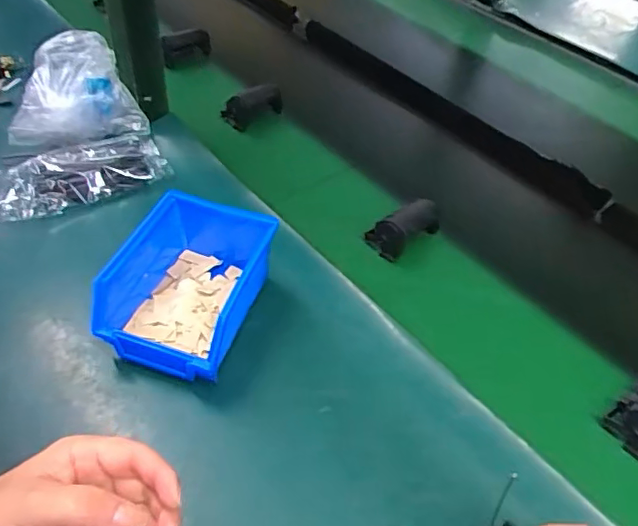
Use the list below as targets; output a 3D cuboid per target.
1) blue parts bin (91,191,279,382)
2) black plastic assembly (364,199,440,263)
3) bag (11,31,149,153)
[{"bbox_3d":[-0.111,0.019,0.481,0.117,0.072,0.146,14,47,8],"label":"blue parts bin"},{"bbox_3d":[0.088,-0.038,0.580,0.073,0.033,0.041,-29,61,-20],"label":"black plastic assembly"},{"bbox_3d":[-0.280,-0.192,0.634,0.144,0.092,0.083,-12,50,-17],"label":"bag"}]

